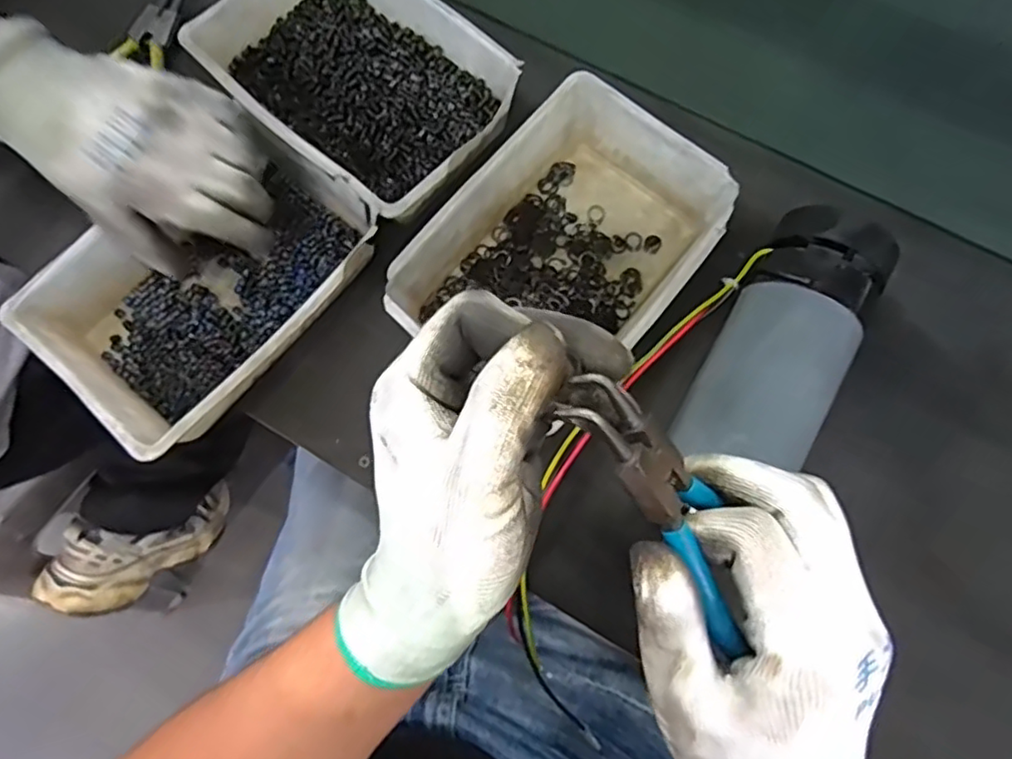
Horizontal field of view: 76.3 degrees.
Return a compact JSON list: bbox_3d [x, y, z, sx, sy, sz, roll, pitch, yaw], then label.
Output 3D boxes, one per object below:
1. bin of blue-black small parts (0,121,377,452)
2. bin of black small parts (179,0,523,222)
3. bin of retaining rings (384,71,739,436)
[{"bbox_3d":[-0.190,-0.061,0.420,0.143,0.051,0.199,40,77,11],"label":"bin of blue-black small parts"},{"bbox_3d":[-0.100,-0.209,0.458,0.210,0.061,0.146,38,81,12],"label":"bin of black small parts"},{"bbox_3d":[0.038,-0.080,0.414,0.144,0.051,0.200,39,81,12],"label":"bin of retaining rings"}]

